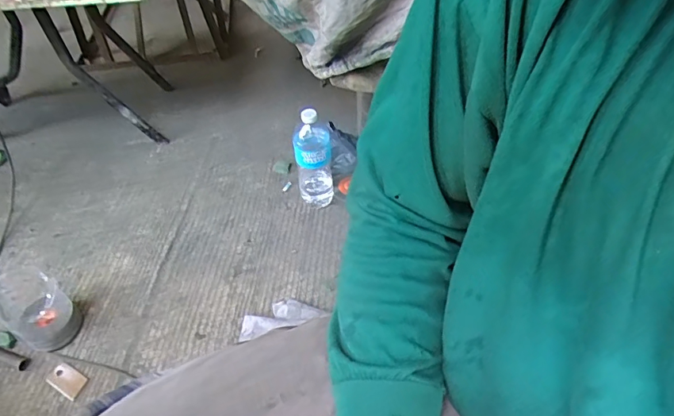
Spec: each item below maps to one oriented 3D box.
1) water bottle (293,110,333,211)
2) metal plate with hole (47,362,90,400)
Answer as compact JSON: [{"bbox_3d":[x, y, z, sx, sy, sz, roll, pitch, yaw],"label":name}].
[{"bbox_3d":[-0.052,-0.111,0.984,0.076,0.257,0.081,-7,48,-3],"label":"water bottle"},{"bbox_3d":[-0.480,0.306,0.799,0.077,0.004,0.041,21,53,21],"label":"metal plate with hole"}]

